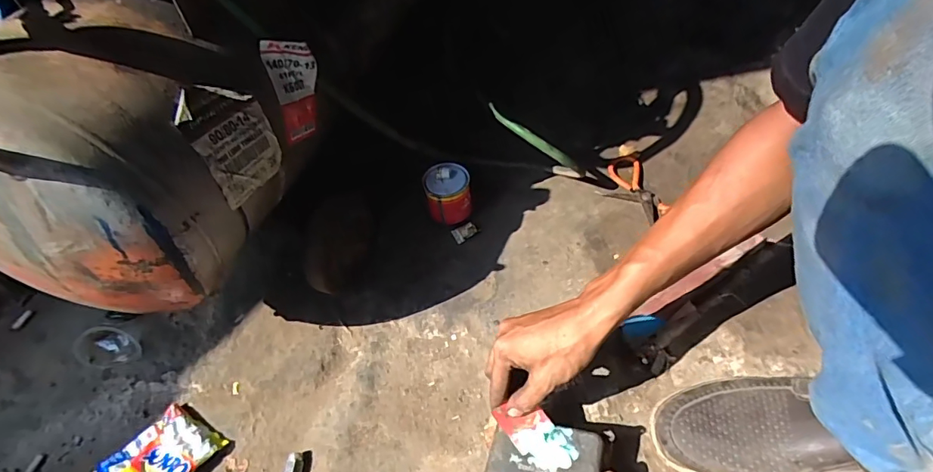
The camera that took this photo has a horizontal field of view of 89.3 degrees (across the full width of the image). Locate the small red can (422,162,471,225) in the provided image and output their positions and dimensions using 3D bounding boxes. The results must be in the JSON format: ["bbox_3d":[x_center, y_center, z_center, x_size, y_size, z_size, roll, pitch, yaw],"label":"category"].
[{"bbox_3d":[-0.028,-0.062,0.745,0.071,0.080,0.071,-3,47,3],"label":"small red can"}]

